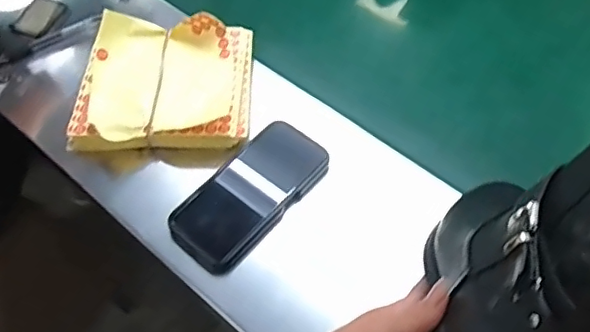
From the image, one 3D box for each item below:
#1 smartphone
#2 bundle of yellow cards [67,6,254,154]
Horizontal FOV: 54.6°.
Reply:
[{"bbox_3d":[-0.045,0.024,0.564,0.083,0.017,0.165,34,67,22],"label":"smartphone"},{"bbox_3d":[-0.144,-0.096,0.623,0.186,0.040,0.160,-2,59,3],"label":"bundle of yellow cards"}]

